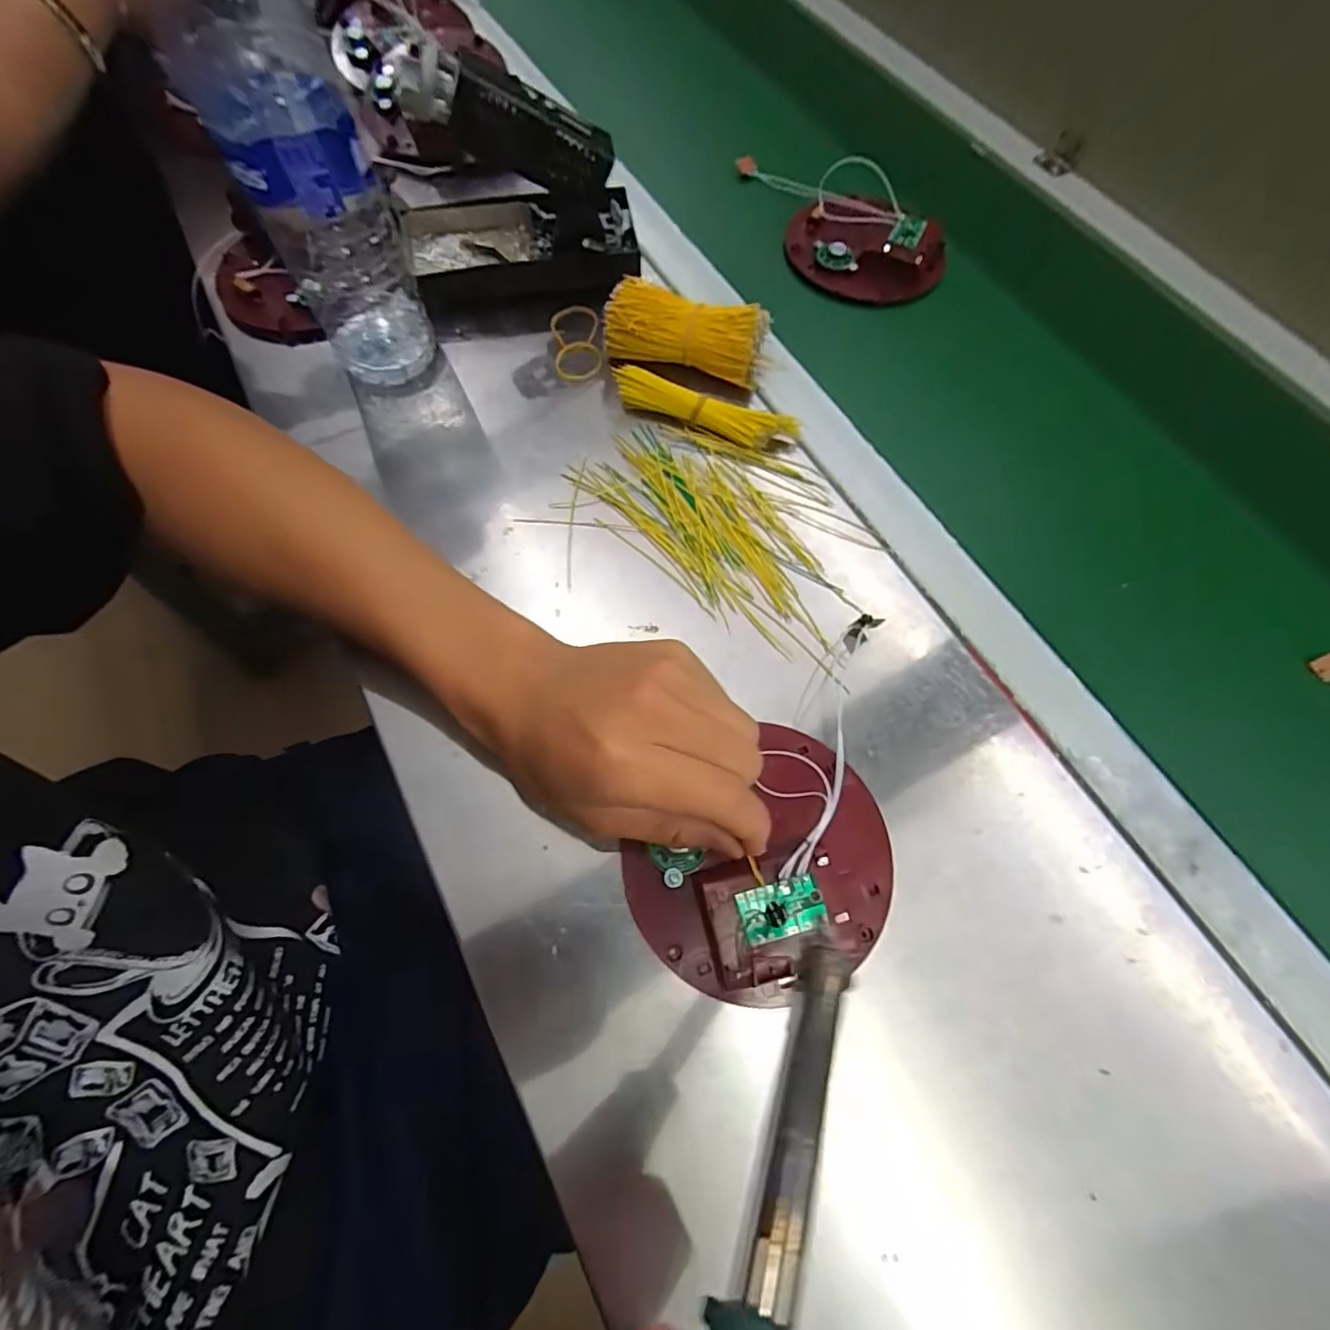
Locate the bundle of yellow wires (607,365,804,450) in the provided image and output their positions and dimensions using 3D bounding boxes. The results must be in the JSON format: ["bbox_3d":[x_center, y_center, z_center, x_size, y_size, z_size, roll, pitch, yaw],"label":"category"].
[{"bbox_3d":[0.025,-0.162,0.356,0.119,0.018,0.021,20,69,7],"label":"bundle of yellow wires"}]

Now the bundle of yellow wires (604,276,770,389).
[{"bbox_3d":[0.014,-0.213,0.360,0.099,0.038,0.037,15,69,5],"label":"bundle of yellow wires"}]

